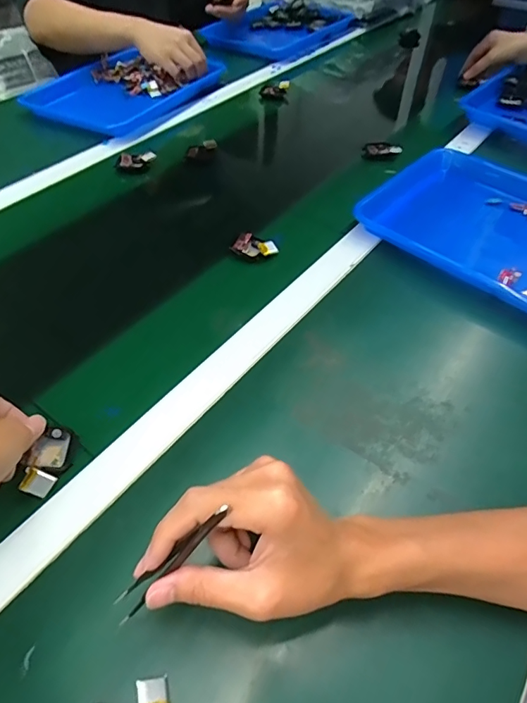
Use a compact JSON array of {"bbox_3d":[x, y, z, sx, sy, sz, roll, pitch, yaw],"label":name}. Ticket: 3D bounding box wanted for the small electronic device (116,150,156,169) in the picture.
[{"bbox_3d":[-0.197,-0.294,0.705,0.060,0.023,0.021,-6,50,-3],"label":"small electronic device"}]

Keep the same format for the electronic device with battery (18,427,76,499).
[{"bbox_3d":[-0.175,0.088,0.374,0.012,0.032,0.055,-20,34,43],"label":"electronic device with battery"}]

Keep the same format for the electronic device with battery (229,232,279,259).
[{"bbox_3d":[-0.010,-0.128,0.566,0.051,0.011,0.036,23,54,20],"label":"electronic device with battery"}]

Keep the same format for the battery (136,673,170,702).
[{"bbox_3d":[-0.066,0.211,0.278,0.019,0.004,0.022,7,44,-29],"label":"battery"}]

